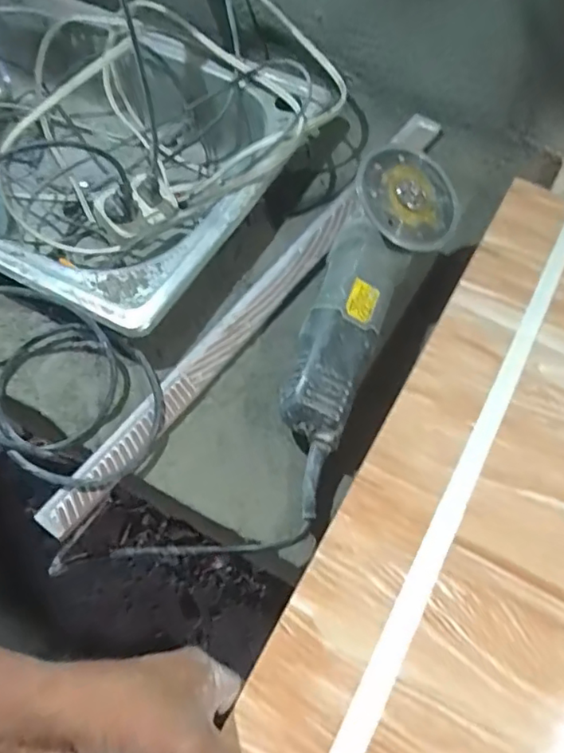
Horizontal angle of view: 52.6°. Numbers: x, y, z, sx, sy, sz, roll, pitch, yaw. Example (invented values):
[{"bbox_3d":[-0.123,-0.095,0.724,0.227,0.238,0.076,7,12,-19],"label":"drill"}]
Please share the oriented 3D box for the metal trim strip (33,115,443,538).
[{"bbox_3d":[-0.002,-0.091,0.554,0.037,0.017,0.586,33,63,15],"label":"metal trim strip"}]

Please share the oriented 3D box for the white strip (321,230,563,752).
[{"bbox_3d":[0.145,0.057,0.430,0.021,0.006,0.574,28,63,12],"label":"white strip"}]

